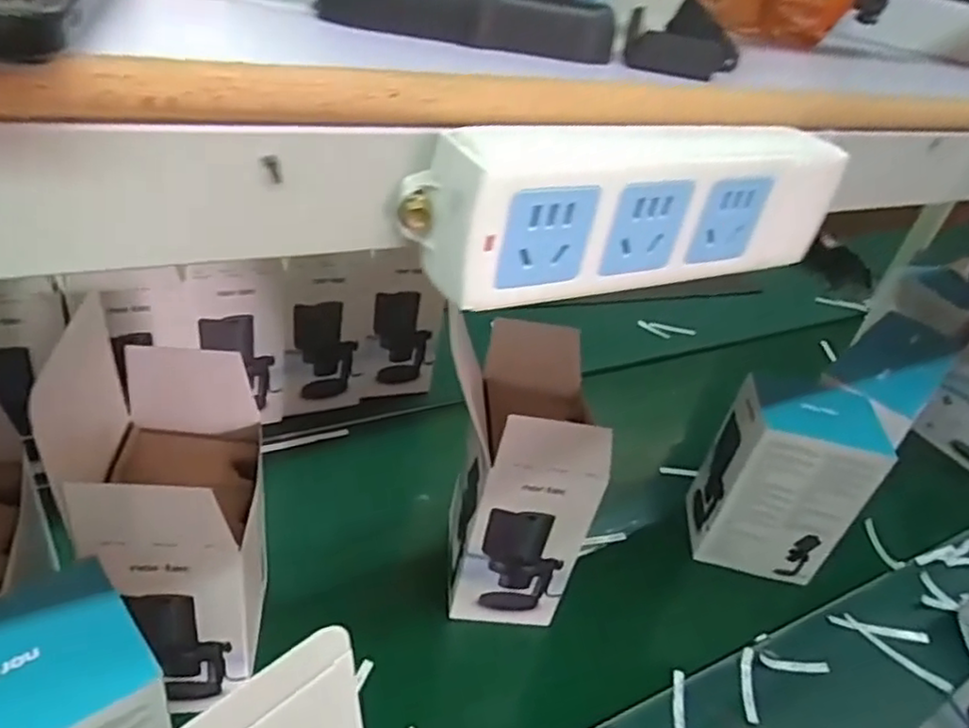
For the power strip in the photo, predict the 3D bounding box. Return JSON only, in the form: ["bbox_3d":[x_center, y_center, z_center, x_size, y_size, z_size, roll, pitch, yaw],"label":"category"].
[{"bbox_3d":[0.056,-0.059,0.245,0.171,0.053,0.030,-14,42,-26],"label":"power strip"}]

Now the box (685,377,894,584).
[{"bbox_3d":[0.378,0.148,0.862,0.169,0.219,0.121,11,37,4],"label":"box"}]

